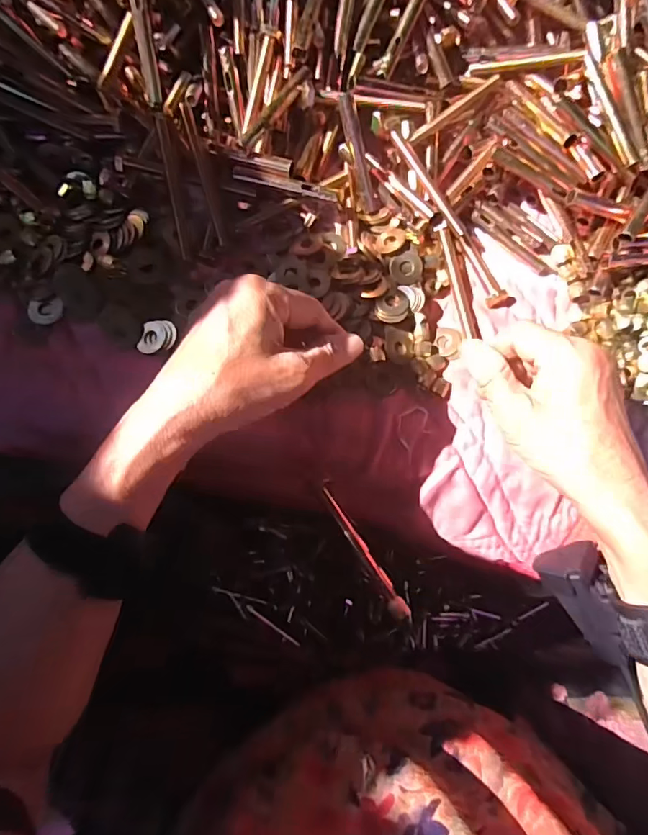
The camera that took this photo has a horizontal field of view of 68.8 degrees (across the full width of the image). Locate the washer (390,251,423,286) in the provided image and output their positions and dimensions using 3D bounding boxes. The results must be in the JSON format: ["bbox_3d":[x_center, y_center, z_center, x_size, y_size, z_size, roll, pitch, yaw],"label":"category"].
[{"bbox_3d":[0.064,-0.116,0.369,0.025,0.004,0.025,1,97,5],"label":"washer"}]

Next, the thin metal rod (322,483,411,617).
[{"bbox_3d":[0.026,0.089,0.319,0.010,0.011,0.099,-31,64,-7],"label":"thin metal rod"}]

